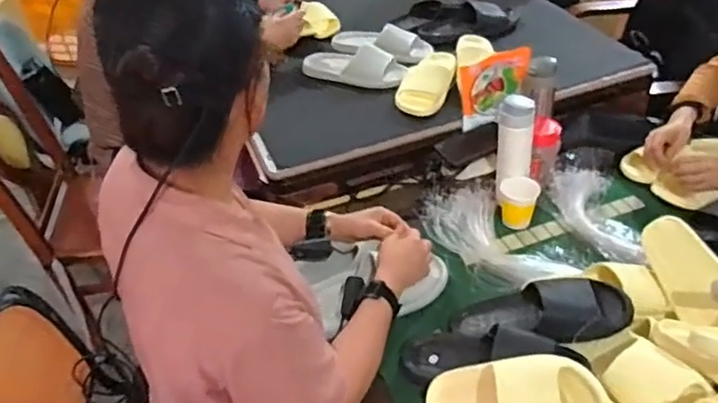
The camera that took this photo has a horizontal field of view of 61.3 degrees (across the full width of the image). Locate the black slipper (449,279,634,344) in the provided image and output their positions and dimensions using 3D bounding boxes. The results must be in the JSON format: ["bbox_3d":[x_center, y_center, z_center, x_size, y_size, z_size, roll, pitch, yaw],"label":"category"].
[{"bbox_3d":[0.272,0.172,0.933,0.263,0.063,0.113,-10,34,32],"label":"black slipper"}]

